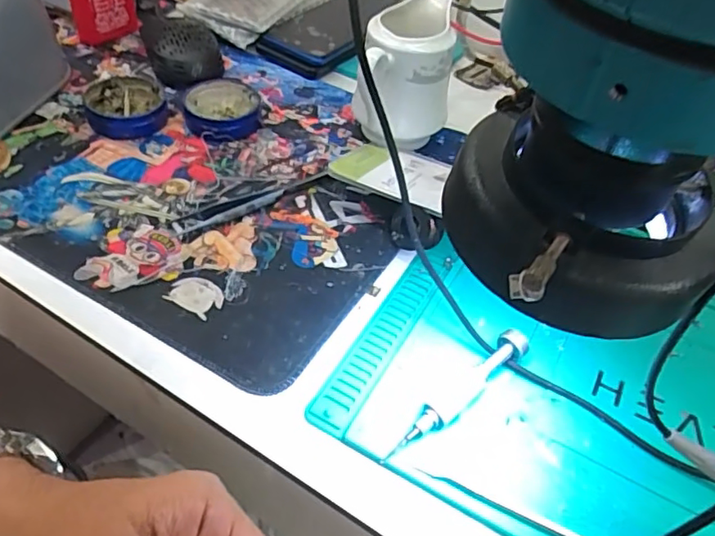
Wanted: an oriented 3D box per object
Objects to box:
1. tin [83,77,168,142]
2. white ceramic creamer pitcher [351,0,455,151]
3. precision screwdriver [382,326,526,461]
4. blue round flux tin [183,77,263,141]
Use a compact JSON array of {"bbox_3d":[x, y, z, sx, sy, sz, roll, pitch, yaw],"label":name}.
[{"bbox_3d":[-0.186,-0.129,0.468,0.061,0.018,0.067,-7,49,-13],"label":"tin"},{"bbox_3d":[0.034,-0.149,0.459,0.072,0.094,0.086,2,47,-5],"label":"white ceramic creamer pitcher"},{"bbox_3d":[0.056,0.069,0.319,0.105,0.018,0.016,-32,58,-31],"label":"precision screwdriver"},{"bbox_3d":[-0.111,-0.131,0.478,0.061,0.016,0.074,-3,48,-10],"label":"blue round flux tin"}]

